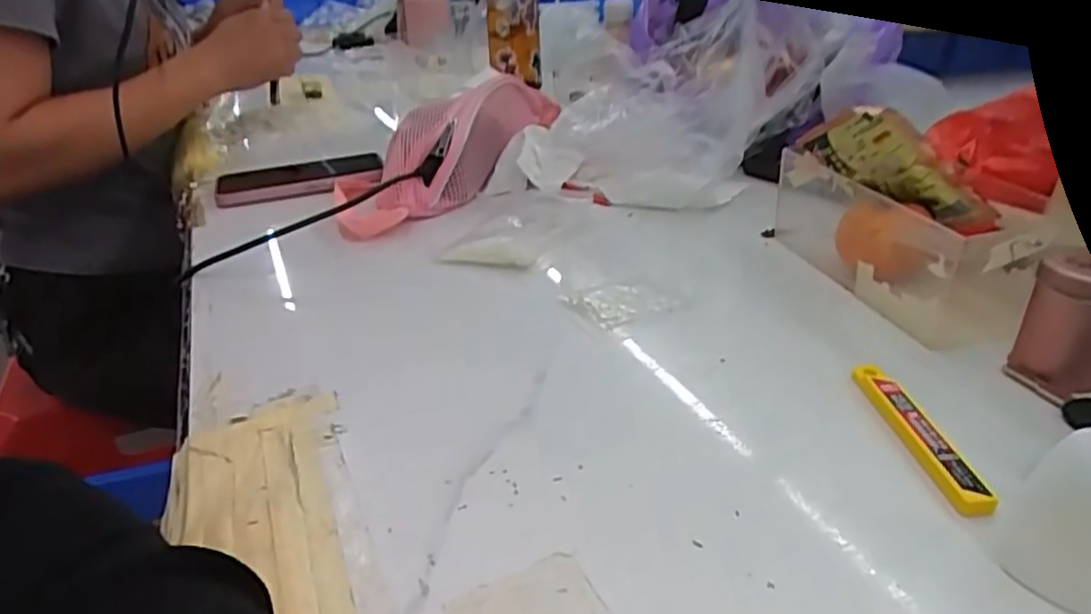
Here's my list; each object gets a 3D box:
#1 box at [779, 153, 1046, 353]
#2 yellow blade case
[{"bbox_3d":[0.226,-0.048,0.453,0.057,0.067,0.203,-10,30,-11],"label":"box"},{"bbox_3d":[0.178,0.061,0.331,0.018,0.011,0.099,-5,29,-3],"label":"yellow blade case"}]

